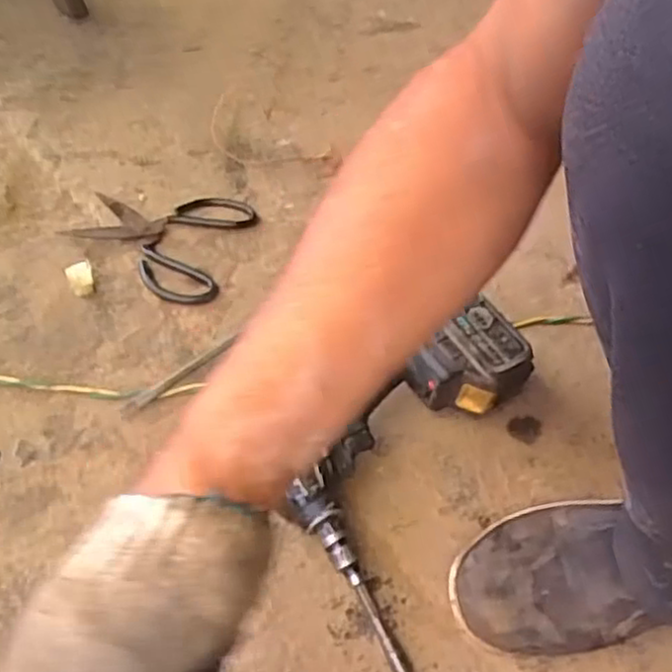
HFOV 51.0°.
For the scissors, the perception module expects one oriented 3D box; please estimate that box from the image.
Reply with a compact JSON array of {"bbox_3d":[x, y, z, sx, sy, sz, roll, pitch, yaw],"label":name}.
[{"bbox_3d":[-0.187,-0.107,0.738,0.169,0.015,0.166,13,51,7],"label":"scissors"}]

